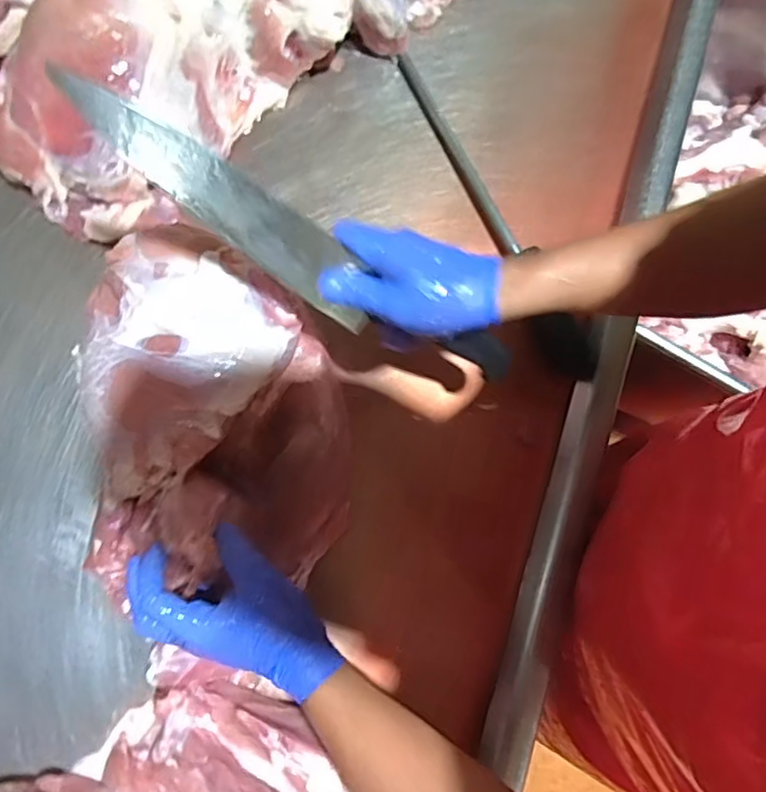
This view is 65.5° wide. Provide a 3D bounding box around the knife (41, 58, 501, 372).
[{"bbox_3d":[-0.053,-0.101,0.428,0.352,0.023,0.054,30,115,-24],"label":"knife"}]

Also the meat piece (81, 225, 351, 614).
[{"bbox_3d":[-0.135,0.009,0.489,0.199,0.110,0.268,-4,77,-2],"label":"meat piece"}]

